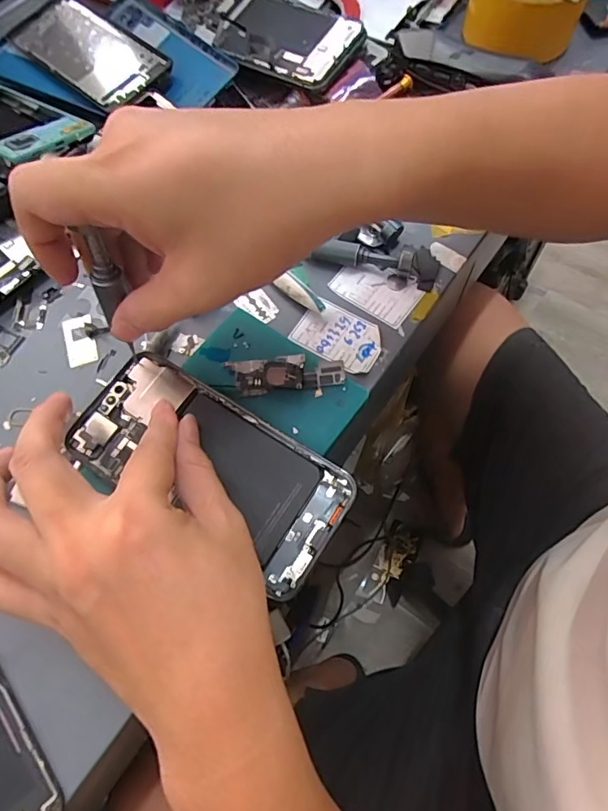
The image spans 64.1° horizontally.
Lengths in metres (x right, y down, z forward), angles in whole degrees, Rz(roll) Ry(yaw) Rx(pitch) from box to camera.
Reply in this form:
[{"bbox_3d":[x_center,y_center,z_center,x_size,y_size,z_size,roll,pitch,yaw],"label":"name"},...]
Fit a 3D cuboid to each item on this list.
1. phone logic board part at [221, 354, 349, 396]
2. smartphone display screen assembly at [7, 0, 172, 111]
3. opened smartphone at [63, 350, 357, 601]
[{"bbox_3d":[-0.011,-0.020,0.297,0.071,0.007,0.026,1,66,4],"label":"phone logic board part"},{"bbox_3d":[-0.191,-0.315,0.430,0.169,0.008,0.072,40,79,19],"label":"smartphone display screen assembly"},{"bbox_3d":[-0.053,0.032,0.276,0.158,0.007,0.074,30,72,12],"label":"opened smartphone"}]

